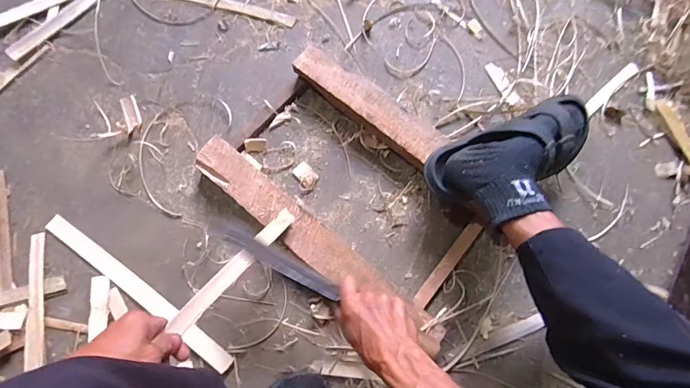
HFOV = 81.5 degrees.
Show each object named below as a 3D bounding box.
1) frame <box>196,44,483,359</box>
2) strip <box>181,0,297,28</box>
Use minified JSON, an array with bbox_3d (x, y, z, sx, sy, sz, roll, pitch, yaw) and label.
[{"bbox_3d":[0.016,-0.017,0.595,0.409,0.054,0.274,36,79,9],"label":"frame"},{"bbox_3d":[-0.211,-0.339,0.721,0.254,0.005,0.024,16,76,5],"label":"strip"}]

